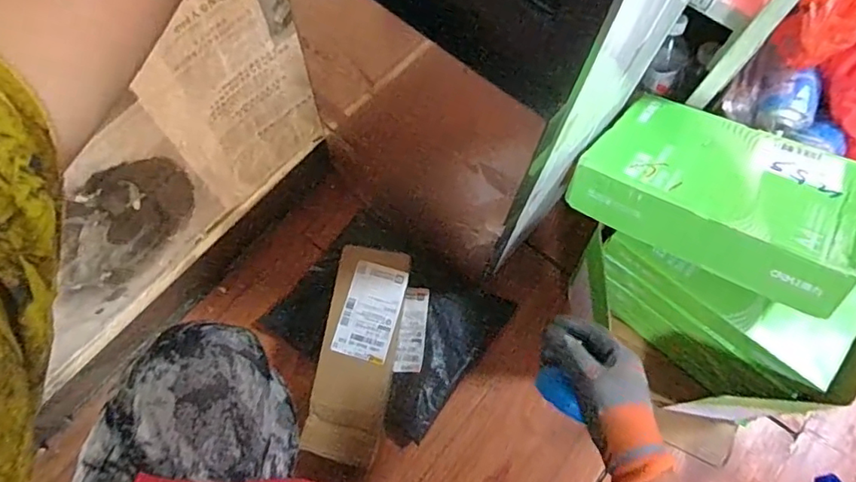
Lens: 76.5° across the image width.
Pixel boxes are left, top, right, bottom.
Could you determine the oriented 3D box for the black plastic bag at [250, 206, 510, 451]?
[{"bbox_3d":[-0.048,0.117,0.804,0.266,0.045,0.253,35,71,11],"label":"black plastic bag"}]

